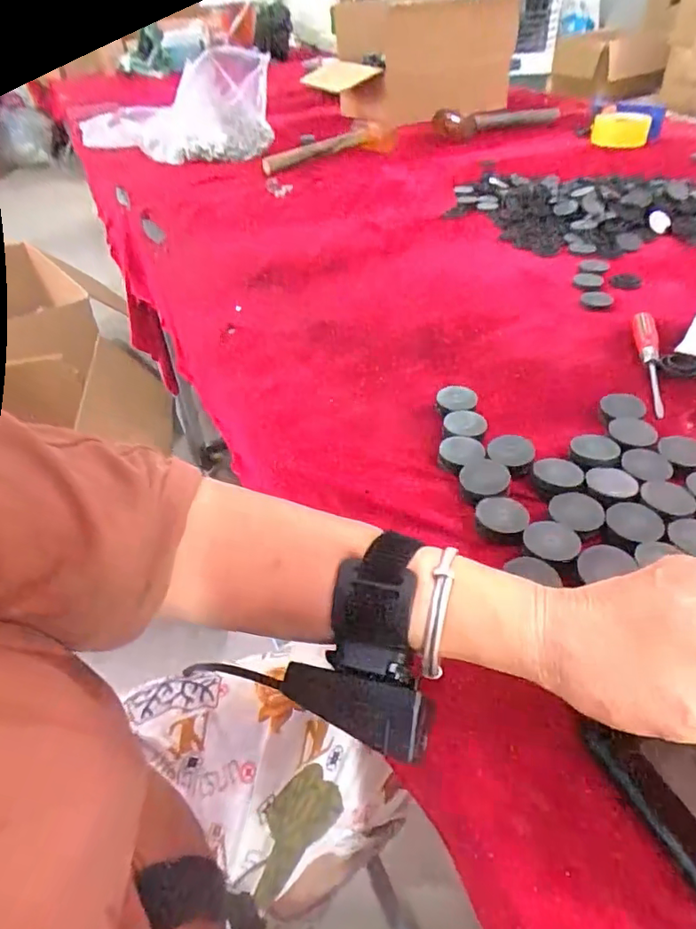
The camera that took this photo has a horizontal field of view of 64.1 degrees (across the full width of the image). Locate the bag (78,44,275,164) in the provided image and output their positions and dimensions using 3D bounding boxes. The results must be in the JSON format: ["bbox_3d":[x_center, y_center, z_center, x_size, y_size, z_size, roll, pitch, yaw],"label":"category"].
[{"bbox_3d":[-0.385,-0.785,1.210,0.526,0.192,0.156,29,51,30],"label":"bag"}]

